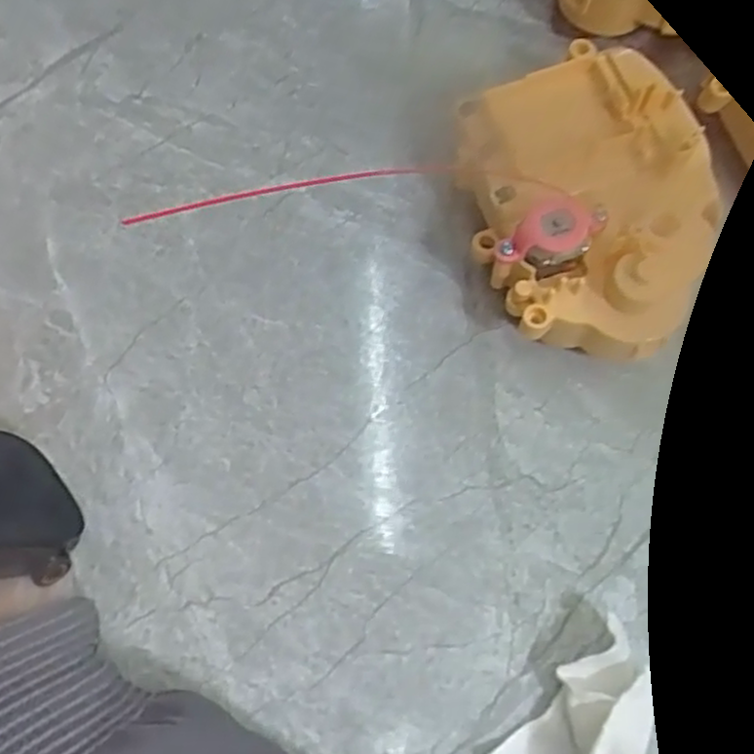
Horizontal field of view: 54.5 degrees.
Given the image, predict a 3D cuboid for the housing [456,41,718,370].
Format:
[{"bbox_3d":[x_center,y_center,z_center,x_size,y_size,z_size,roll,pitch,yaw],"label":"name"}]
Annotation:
[{"bbox_3d":[0.068,-0.055,0.235,0.076,0.039,0.096,-20,74,-9],"label":"housing"}]

